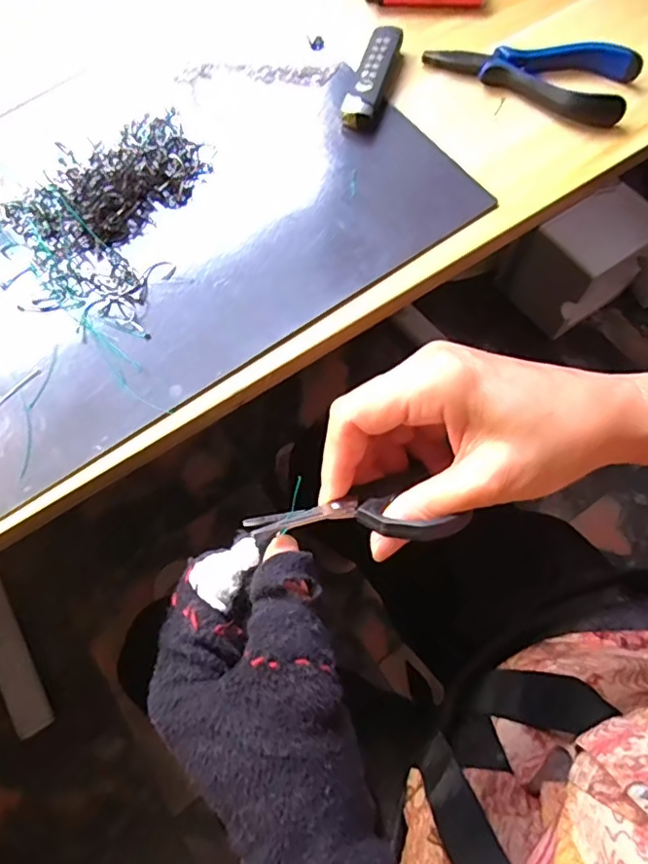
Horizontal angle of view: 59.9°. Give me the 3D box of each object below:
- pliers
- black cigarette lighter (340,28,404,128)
[{"bbox_3d":[0.126,-0.222,0.343,0.121,0.018,0.051,19,70,7],"label":"pliers"},{"bbox_3d":[0.030,-0.214,0.339,0.021,0.010,0.080,16,69,6],"label":"black cigarette lighter"}]

